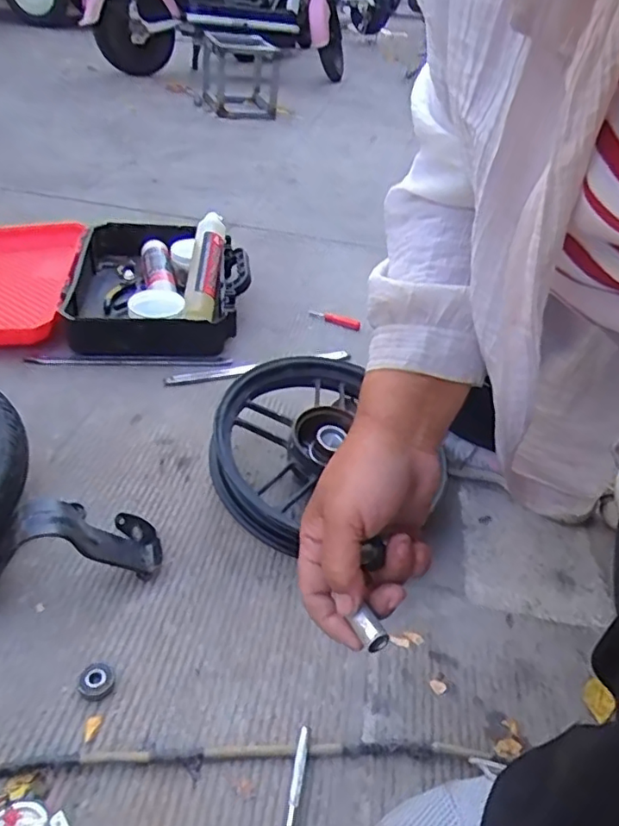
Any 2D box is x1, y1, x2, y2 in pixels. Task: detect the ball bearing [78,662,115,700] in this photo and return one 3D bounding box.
[{"bbox_3d":[-0.176,0.219,0.488,0.027,0.010,0.032,-9,40,-22],"label":"ball bearing"}]

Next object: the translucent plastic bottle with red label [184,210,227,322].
[{"bbox_3d":[-0.174,-0.249,0.986,0.046,0.033,0.256,5,54,-4],"label":"translucent plastic bottle with red label"}]

